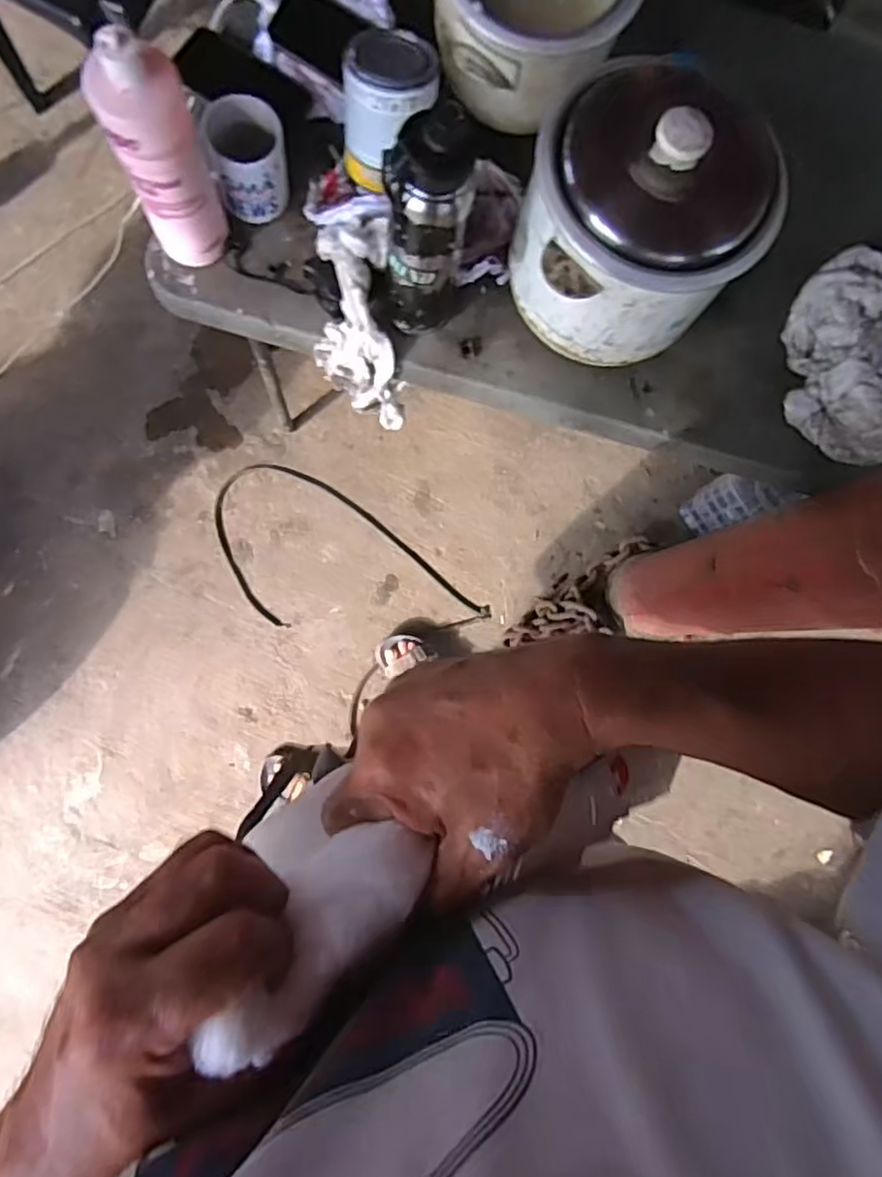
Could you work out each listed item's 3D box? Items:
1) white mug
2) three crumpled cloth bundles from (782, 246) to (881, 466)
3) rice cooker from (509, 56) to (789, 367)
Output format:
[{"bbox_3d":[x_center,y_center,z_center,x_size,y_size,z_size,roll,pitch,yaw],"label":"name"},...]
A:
[{"bbox_3d":[-0.210,-0.485,0.744,0.076,0.090,0.095,-6,86,-4],"label":"white mug"},{"bbox_3d":[0.535,-0.304,0.823,0.209,0.052,0.289,39,84,0],"label":"three crumpled cloth bundles"},{"bbox_3d":[0.202,-0.371,0.692,0.235,0.188,0.196,8,85,-3],"label":"rice cooker"}]

